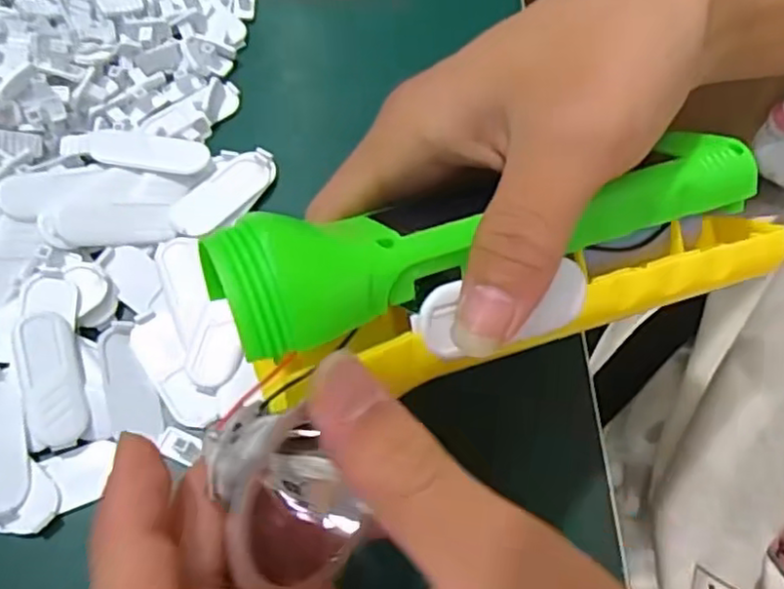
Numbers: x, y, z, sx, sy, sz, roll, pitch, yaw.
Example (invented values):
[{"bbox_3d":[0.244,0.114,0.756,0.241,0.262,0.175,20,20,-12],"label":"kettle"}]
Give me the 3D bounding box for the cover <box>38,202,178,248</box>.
[{"bbox_3d":[-0.112,-0.028,0.269,0.048,0.006,0.016,-6,64,-23],"label":"cover"}]

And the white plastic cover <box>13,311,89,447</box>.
[{"bbox_3d":[-0.122,0.030,0.244,0.020,0.007,0.047,-1,70,-38],"label":"white plastic cover"}]

